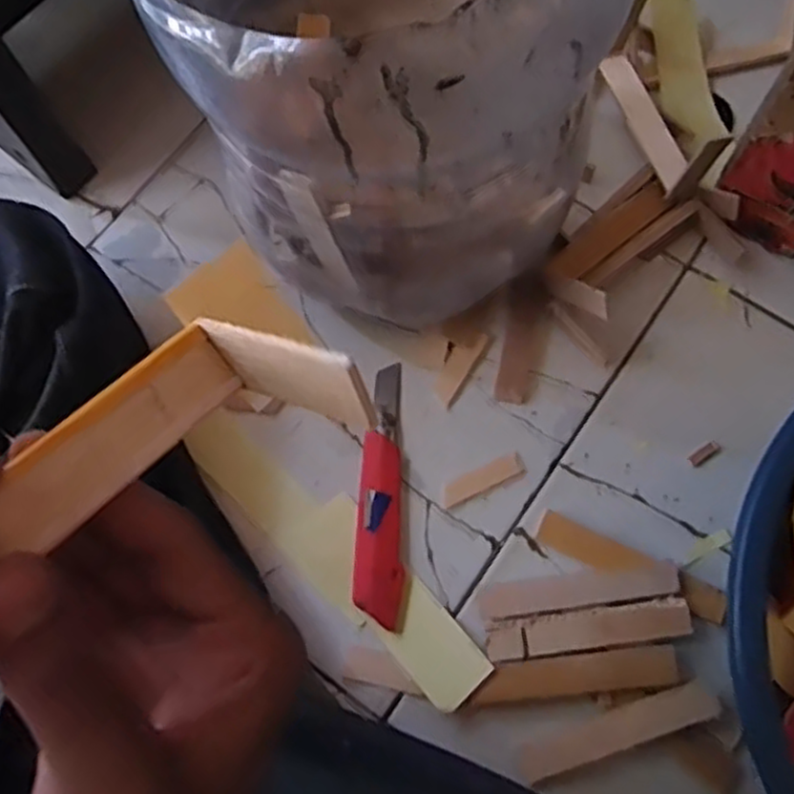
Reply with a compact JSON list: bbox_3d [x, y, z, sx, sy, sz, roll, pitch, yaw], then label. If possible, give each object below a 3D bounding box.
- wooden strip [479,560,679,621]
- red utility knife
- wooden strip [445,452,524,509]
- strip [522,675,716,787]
[{"bbox_3d":[0.122,0.129,0.500,0.130,0.015,0.021,-8,74,-2],"label":"wooden strip"},{"bbox_3d":[-0.008,0.065,0.529,0.030,0.012,0.181,3,74,2],"label":"red utility knife"},{"bbox_3d":[0.061,0.059,0.532,0.061,0.004,0.015,-25,75,-6],"label":"wooden strip"},{"bbox_3d":[0.139,0.210,0.471,0.125,0.008,0.023,-22,61,1],"label":"strip"}]

